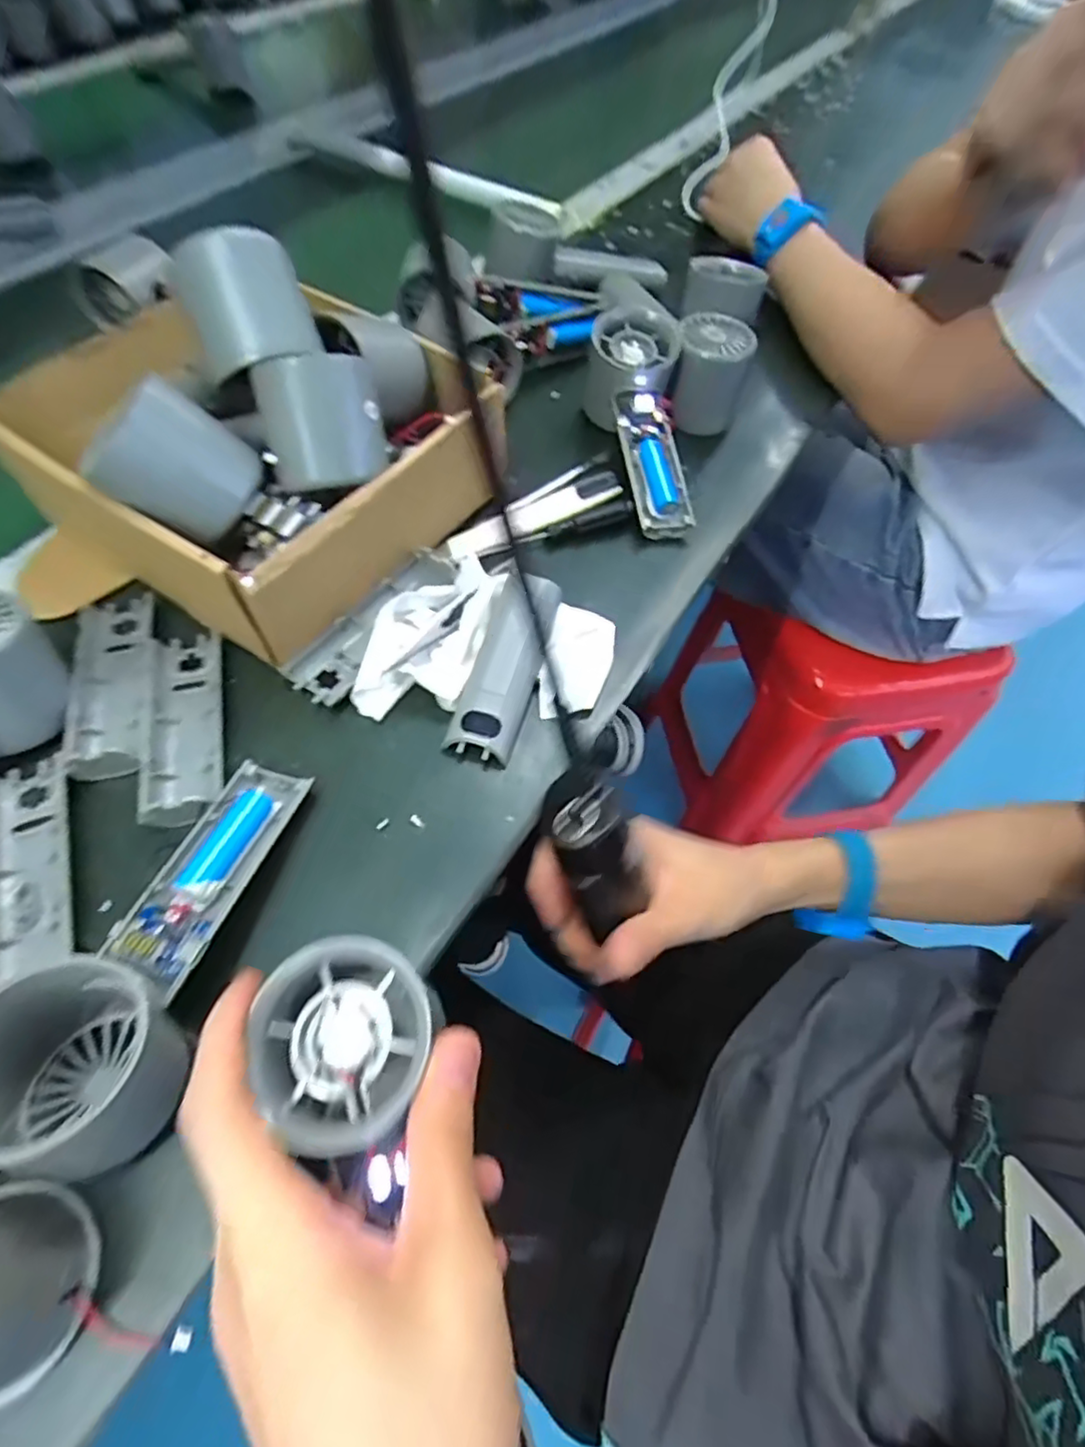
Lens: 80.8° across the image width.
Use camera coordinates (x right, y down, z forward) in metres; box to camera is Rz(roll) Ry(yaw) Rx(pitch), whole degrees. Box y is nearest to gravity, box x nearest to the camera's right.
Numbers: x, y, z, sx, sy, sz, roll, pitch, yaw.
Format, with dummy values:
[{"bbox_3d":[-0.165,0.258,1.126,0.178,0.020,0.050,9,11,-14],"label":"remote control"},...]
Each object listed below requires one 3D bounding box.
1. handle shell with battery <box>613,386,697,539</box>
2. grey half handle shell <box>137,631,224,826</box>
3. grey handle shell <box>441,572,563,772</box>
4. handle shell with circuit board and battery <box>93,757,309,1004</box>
[{"bbox_3d":[0.073,-0.172,0.417,0.036,0.019,0.105,-8,76,-8],"label":"handle shell with battery"},{"bbox_3d":[-0.175,-0.001,0.310,0.035,0.012,0.105,-11,61,-9],"label":"grey half handle shell"},{"bbox_3d":[-0.019,-0.031,0.331,0.034,0.018,0.107,16,60,6],"label":"grey handle shell"},{"bbox_3d":[-0.136,0.058,0.265,0.032,0.017,0.099,14,46,5],"label":"handle shell with circuit board and battery"}]

